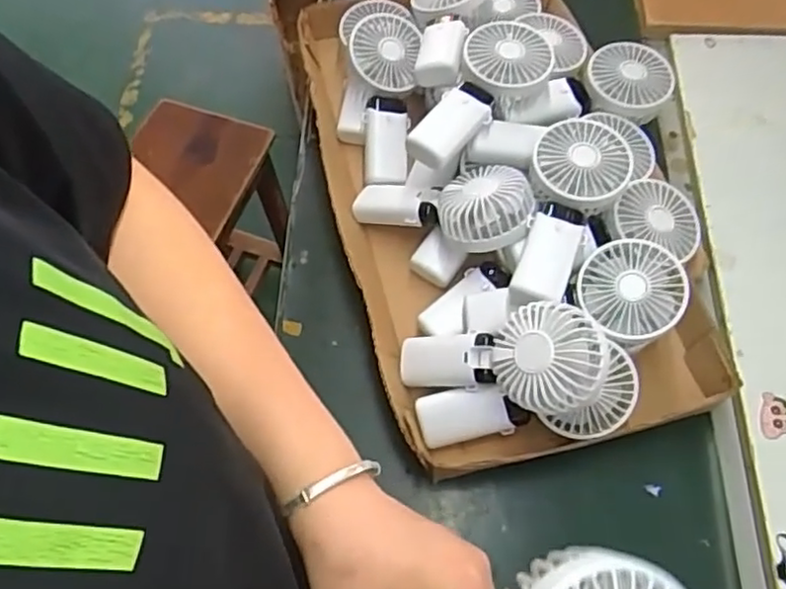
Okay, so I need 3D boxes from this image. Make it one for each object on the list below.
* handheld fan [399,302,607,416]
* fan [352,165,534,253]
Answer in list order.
[{"bbox_3d":[0.082,0.057,0.560,0.182,0.042,0.076,-8,55,41],"label":"handheld fan"},{"bbox_3d":[0.046,-0.082,0.648,0.180,0.040,0.085,5,60,34],"label":"fan"}]

